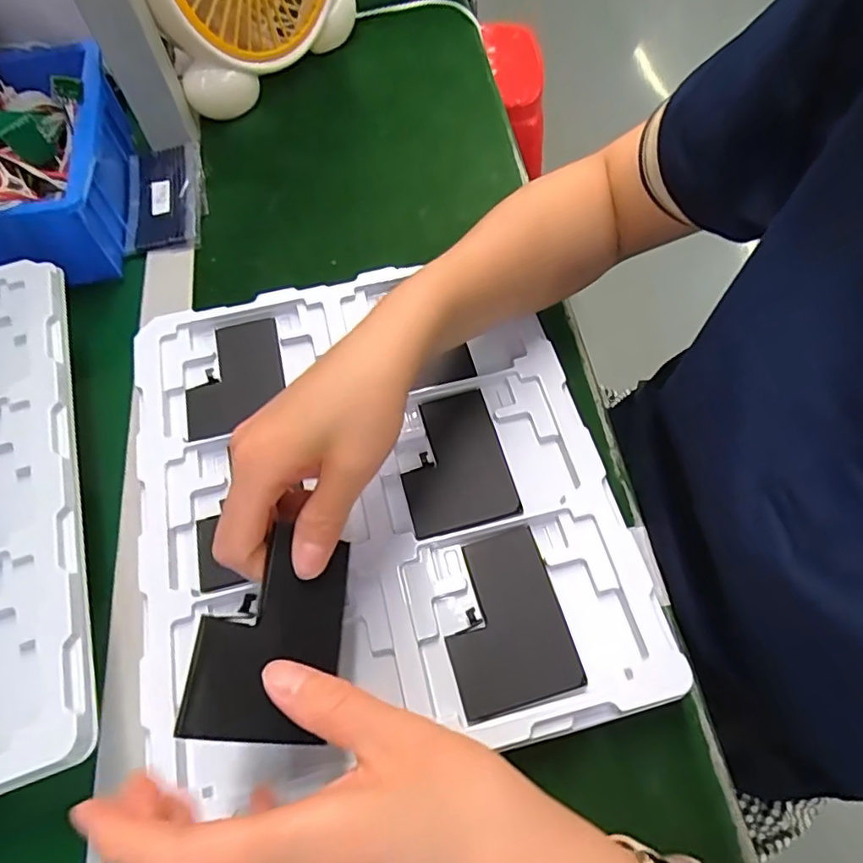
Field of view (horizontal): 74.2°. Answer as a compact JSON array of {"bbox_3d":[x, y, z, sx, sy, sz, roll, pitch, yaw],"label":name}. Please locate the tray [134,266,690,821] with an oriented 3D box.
[{"bbox_3d":[-0.037,0.030,0.355,0.273,0.018,0.311,-14,63,-6],"label":"tray"}]

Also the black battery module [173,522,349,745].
[{"bbox_3d":[-0.067,0.087,0.250,0.007,0.068,0.086,-22,52,36],"label":"black battery module"}]

